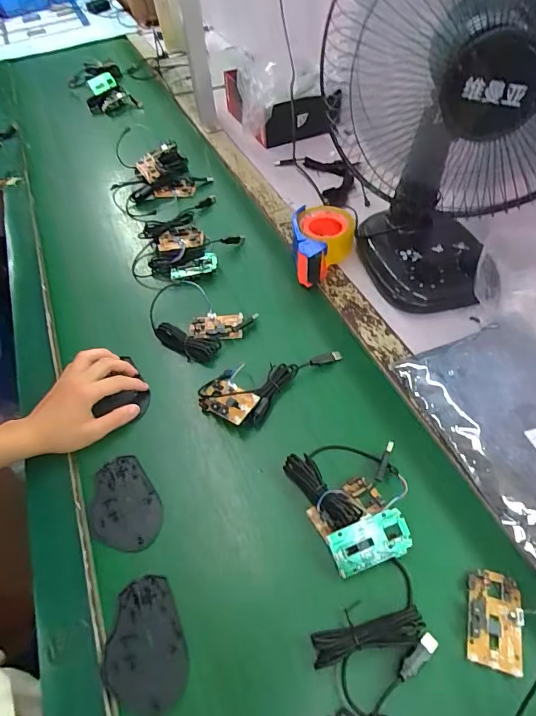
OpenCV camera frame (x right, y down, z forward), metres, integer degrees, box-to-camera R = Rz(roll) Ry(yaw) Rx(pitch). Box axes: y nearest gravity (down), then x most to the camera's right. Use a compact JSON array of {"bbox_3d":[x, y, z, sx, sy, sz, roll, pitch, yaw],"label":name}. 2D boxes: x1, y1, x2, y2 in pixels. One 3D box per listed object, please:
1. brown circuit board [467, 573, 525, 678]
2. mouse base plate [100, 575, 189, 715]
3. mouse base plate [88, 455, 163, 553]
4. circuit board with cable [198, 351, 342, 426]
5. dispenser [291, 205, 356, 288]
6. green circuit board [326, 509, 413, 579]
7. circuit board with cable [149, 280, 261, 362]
[{"bbox_3d":[0.205,0.234,0.388,0.044,0.012,0.077,11,53,14],"label":"brown circuit board"},{"bbox_3d":[-0.115,0.264,0.395,0.072,0.004,0.107,-22,53,-11],"label":"mouse base plate"},{"bbox_3d":[-0.162,0.163,0.478,0.073,0.006,0.110,-29,54,-17],"label":"mouse base plate"},{"bbox_3d":[-0.002,0.019,0.565,0.180,0.027,0.089,-37,57,-22],"label":"circuit board with cable"},{"bbox_3d":[0.089,-0.183,0.690,0.094,0.068,0.149,2,52,8],"label":"dispenser"},{"bbox_3d":[0.100,0.180,0.419,0.076,0.006,0.045,-21,87,-4],"label":"green circuit board"},{"bbox_3d":[-0.113,-0.059,0.638,0.155,0.018,0.111,30,60,26],"label":"circuit board with cable"}]

